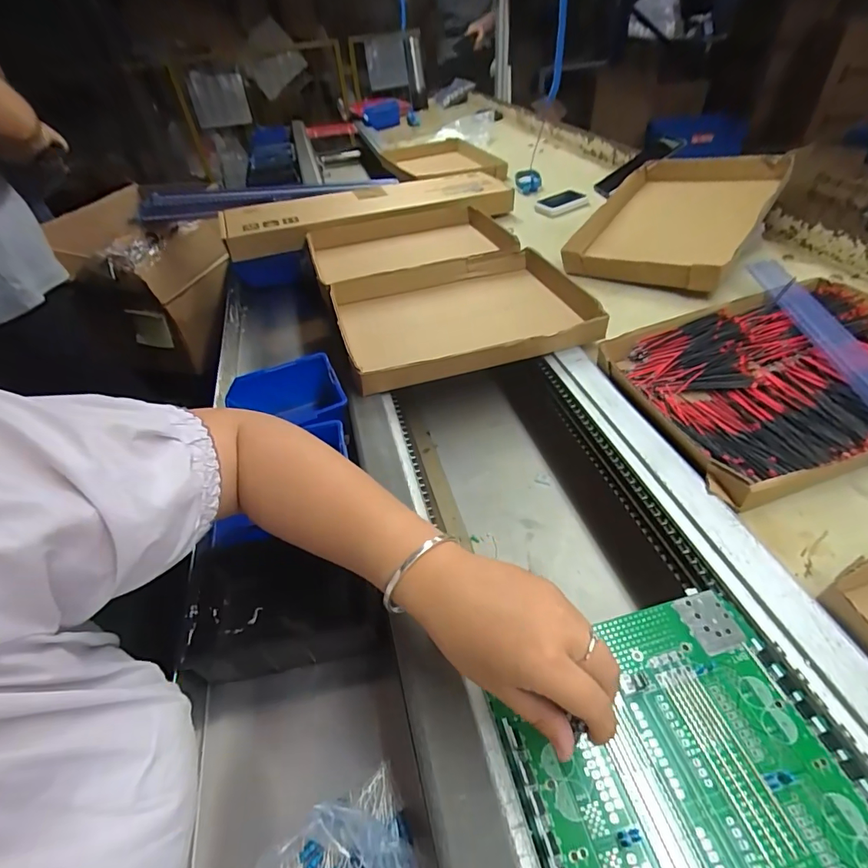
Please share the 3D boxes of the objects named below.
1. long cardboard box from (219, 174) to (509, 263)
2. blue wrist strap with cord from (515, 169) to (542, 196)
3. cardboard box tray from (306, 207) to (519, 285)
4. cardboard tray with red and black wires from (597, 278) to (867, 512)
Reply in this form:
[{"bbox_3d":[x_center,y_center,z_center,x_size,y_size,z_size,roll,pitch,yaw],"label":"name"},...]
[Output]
[{"bbox_3d":[-0.123,-0.456,0.928,0.585,0.058,0.218,-17,44,-13],"label":"long cardboard box"},{"bbox_3d":[0.217,-0.575,1.048,0.060,0.044,0.051,4,43,10],"label":"blue wrist strap with cord"},{"bbox_3d":[-0.047,-0.309,0.801,0.318,0.070,0.252,-13,43,-10],"label":"cardboard box tray"},{"bbox_3d":[0.358,-0.066,0.459,0.304,0.045,0.231,-13,43,-9],"label":"cardboard tray with red and black wires"}]

